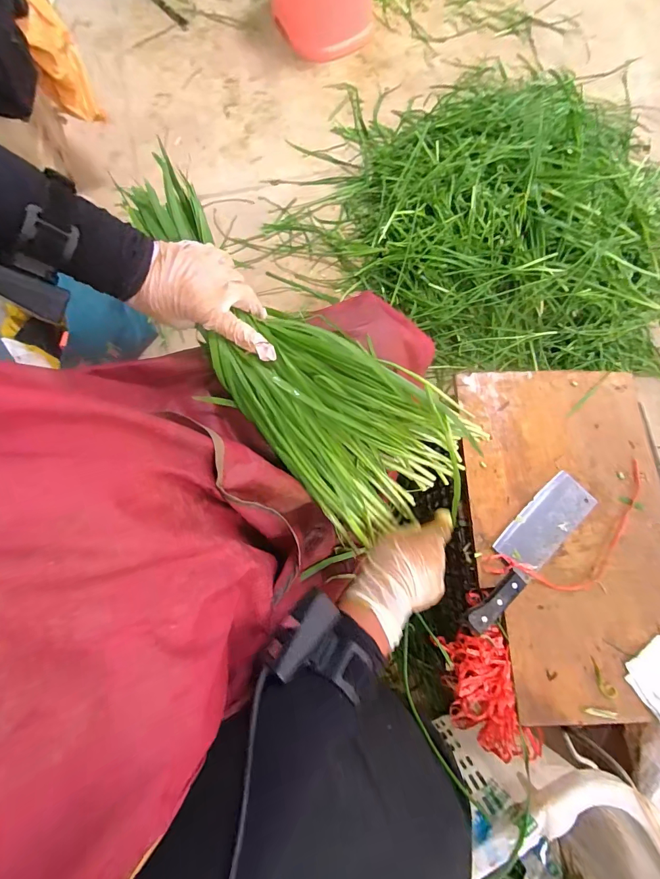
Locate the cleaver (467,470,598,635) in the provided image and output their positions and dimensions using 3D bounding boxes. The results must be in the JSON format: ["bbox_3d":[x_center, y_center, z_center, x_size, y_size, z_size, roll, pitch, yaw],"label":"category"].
[{"bbox_3d":[0.286,0.159,0.540,0.269,0.023,0.067,-42,80,-11],"label":"cleaver"}]

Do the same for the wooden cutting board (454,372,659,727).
[{"bbox_3d":[0.372,0.132,0.558,0.313,0.021,0.497,-3,76,-1],"label":"wooden cutting board"}]

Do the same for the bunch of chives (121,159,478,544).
[{"bbox_3d":[-0.048,-0.092,0.405,0.462,0.064,0.183,45,80,-4],"label":"bunch of chives"}]

